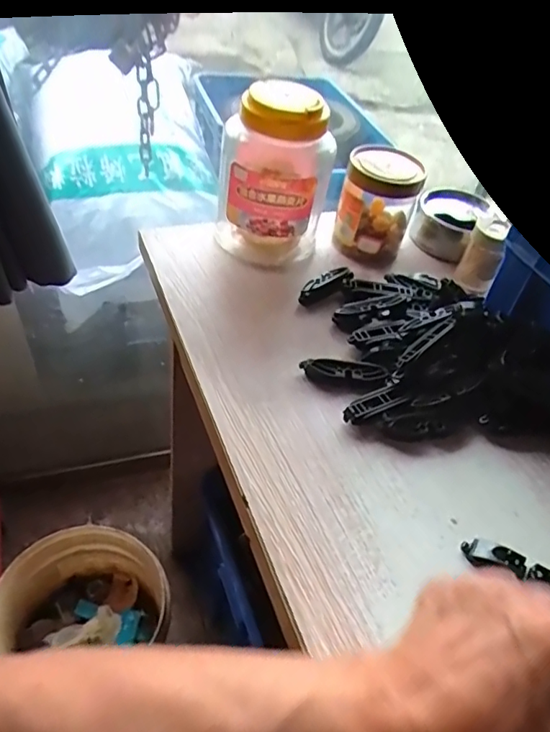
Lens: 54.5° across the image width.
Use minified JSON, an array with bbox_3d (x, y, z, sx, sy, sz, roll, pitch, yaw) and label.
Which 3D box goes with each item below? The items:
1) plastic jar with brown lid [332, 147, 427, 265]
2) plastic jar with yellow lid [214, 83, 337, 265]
[{"bbox_3d":[0.119,-0.189,0.619,0.085,0.115,0.082,5,46,-5],"label":"plastic jar with brown lid"},{"bbox_3d":[0.000,-0.205,0.575,0.115,0.169,0.096,9,46,-2],"label":"plastic jar with yellow lid"}]

